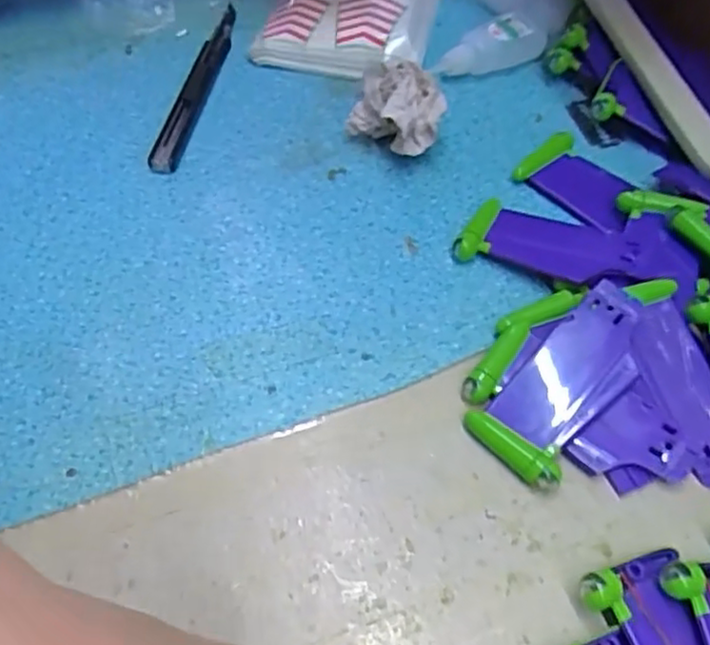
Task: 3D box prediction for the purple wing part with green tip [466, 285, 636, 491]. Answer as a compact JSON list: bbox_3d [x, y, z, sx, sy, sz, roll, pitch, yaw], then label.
[{"bbox_3d":[0.088,0.022,0.291,0.039,0.007,0.088,34,75,24],"label":"purple wing part with green tip"}]

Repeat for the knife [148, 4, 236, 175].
[{"bbox_3d":[-0.097,-0.150,0.431,0.021,0.009,0.154,4,54,5],"label":"knife"}]

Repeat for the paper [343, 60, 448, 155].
[{"bbox_3d":[0.022,-0.119,0.381,0.049,0.046,0.053,3,54,4],"label":"paper"}]

